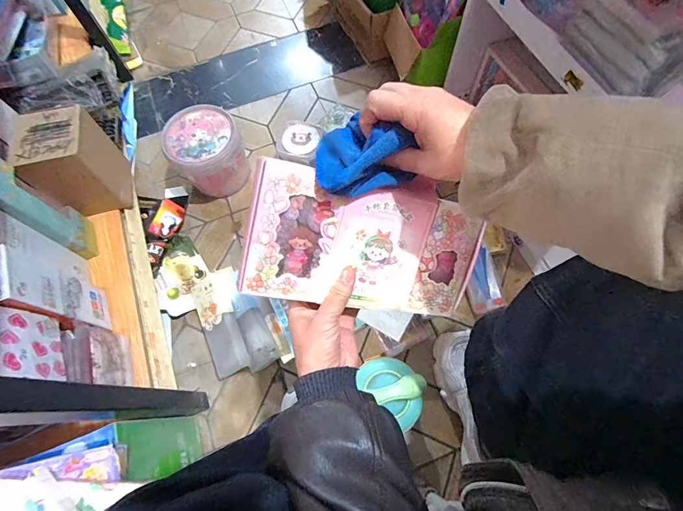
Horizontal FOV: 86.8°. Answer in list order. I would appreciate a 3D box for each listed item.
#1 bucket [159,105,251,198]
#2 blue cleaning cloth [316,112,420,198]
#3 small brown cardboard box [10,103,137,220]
[{"bbox_3d":[-0.286,-0.221,0.788,0.147,0.128,0.154,-1,67,2],"label":"bucket"},{"bbox_3d":[0.015,-0.092,0.327,0.082,0.056,0.059,-26,69,-9],"label":"blue cleaning cloth"},{"bbox_3d":[-0.455,-0.154,0.626,0.099,0.156,0.117,-15,67,-4],"label":"small brown cardboard box"}]

